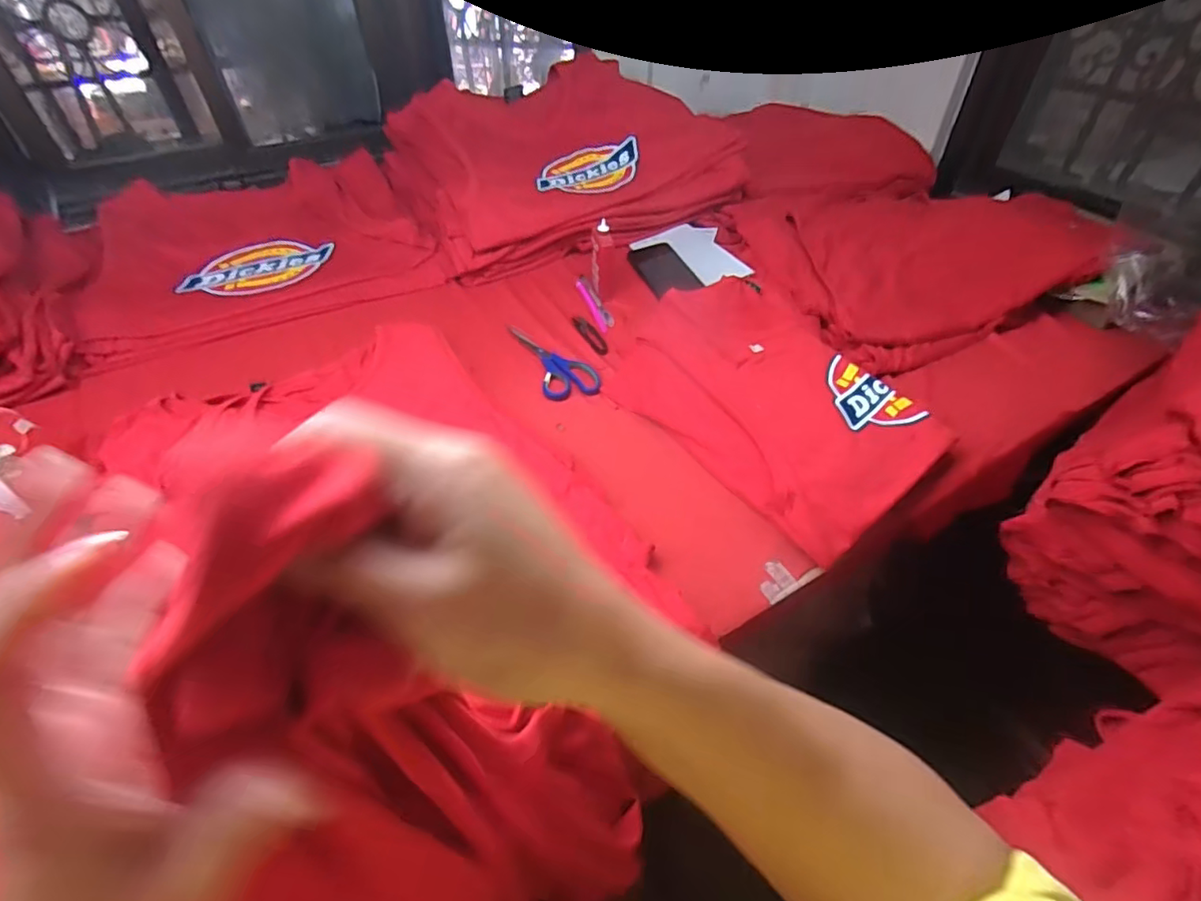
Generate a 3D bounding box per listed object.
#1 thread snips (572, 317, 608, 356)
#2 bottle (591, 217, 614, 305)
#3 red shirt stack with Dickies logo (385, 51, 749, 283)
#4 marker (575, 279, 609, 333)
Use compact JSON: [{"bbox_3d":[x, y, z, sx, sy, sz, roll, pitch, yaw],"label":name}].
[{"bbox_3d":[-0.015,-0.173,0.836,0.027,0.005,0.095,-22,49,-20],"label":"thread snips"},{"bbox_3d":[0.003,-0.293,0.870,0.030,0.112,0.044,-3,45,-2],"label":"bottle"},{"bbox_3d":[-0.063,-0.547,1.034,0.580,0.164,0.365,-21,48,-19],"label":"red shirt stack with Dickies logo"},{"bbox_3d":[-0.014,-0.231,0.888,0.016,0.011,0.145,-14,46,-13],"label":"marker"}]

